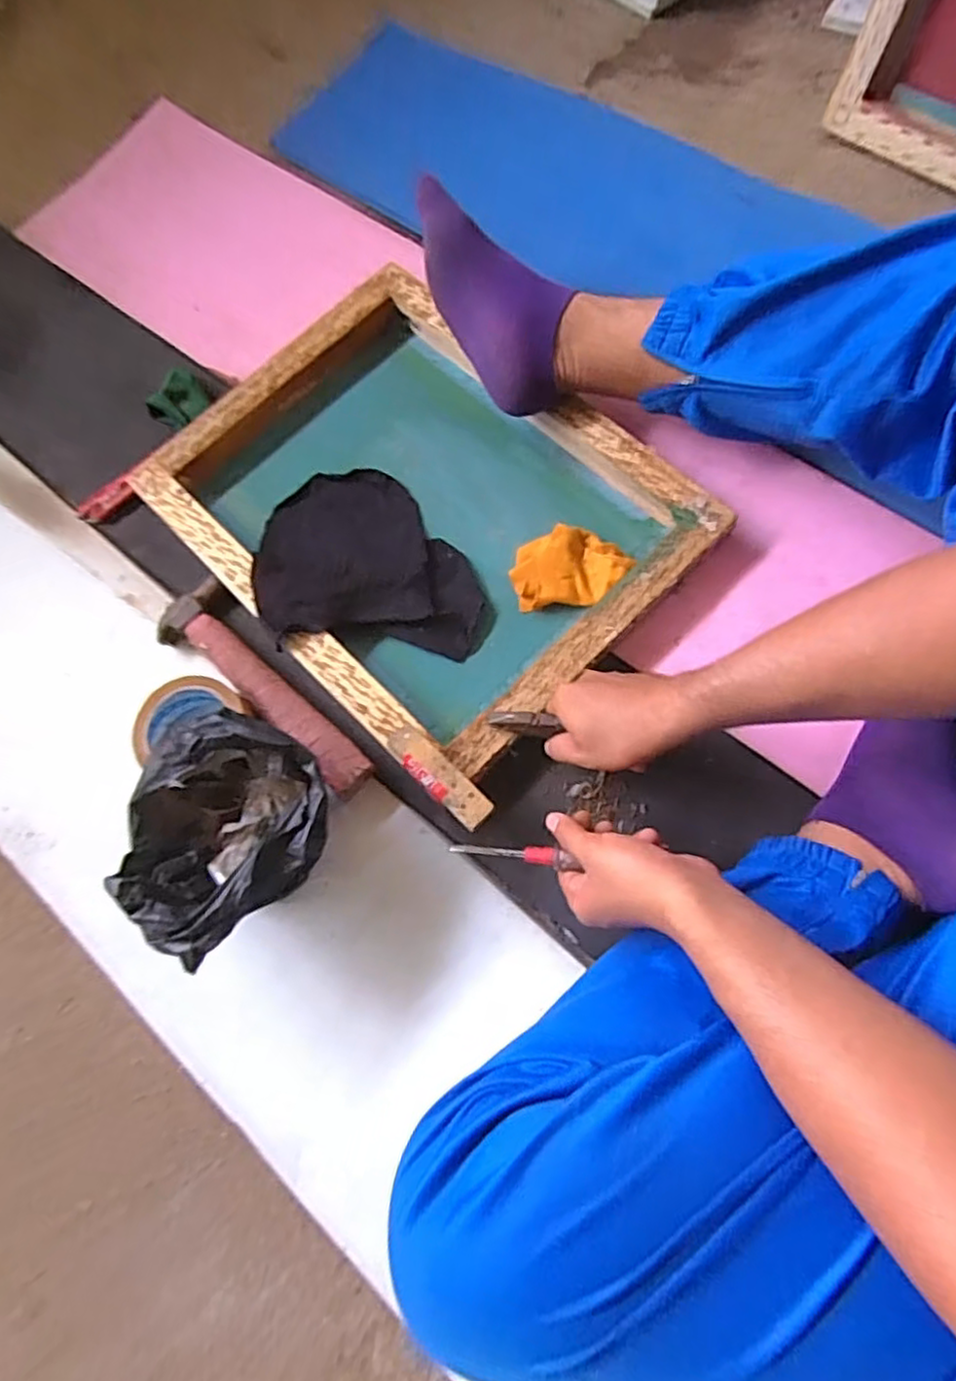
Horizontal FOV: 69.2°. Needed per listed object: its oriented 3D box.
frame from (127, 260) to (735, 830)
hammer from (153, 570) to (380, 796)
[{"bbox_3d":[-0.062,-0.177,0.685,0.486,0.047,0.371,42,79,13],"label":"frame"},{"bbox_3d":[-0.203,0.004,0.651,0.075,0.037,0.261,-41,75,-9],"label":"hammer"}]

